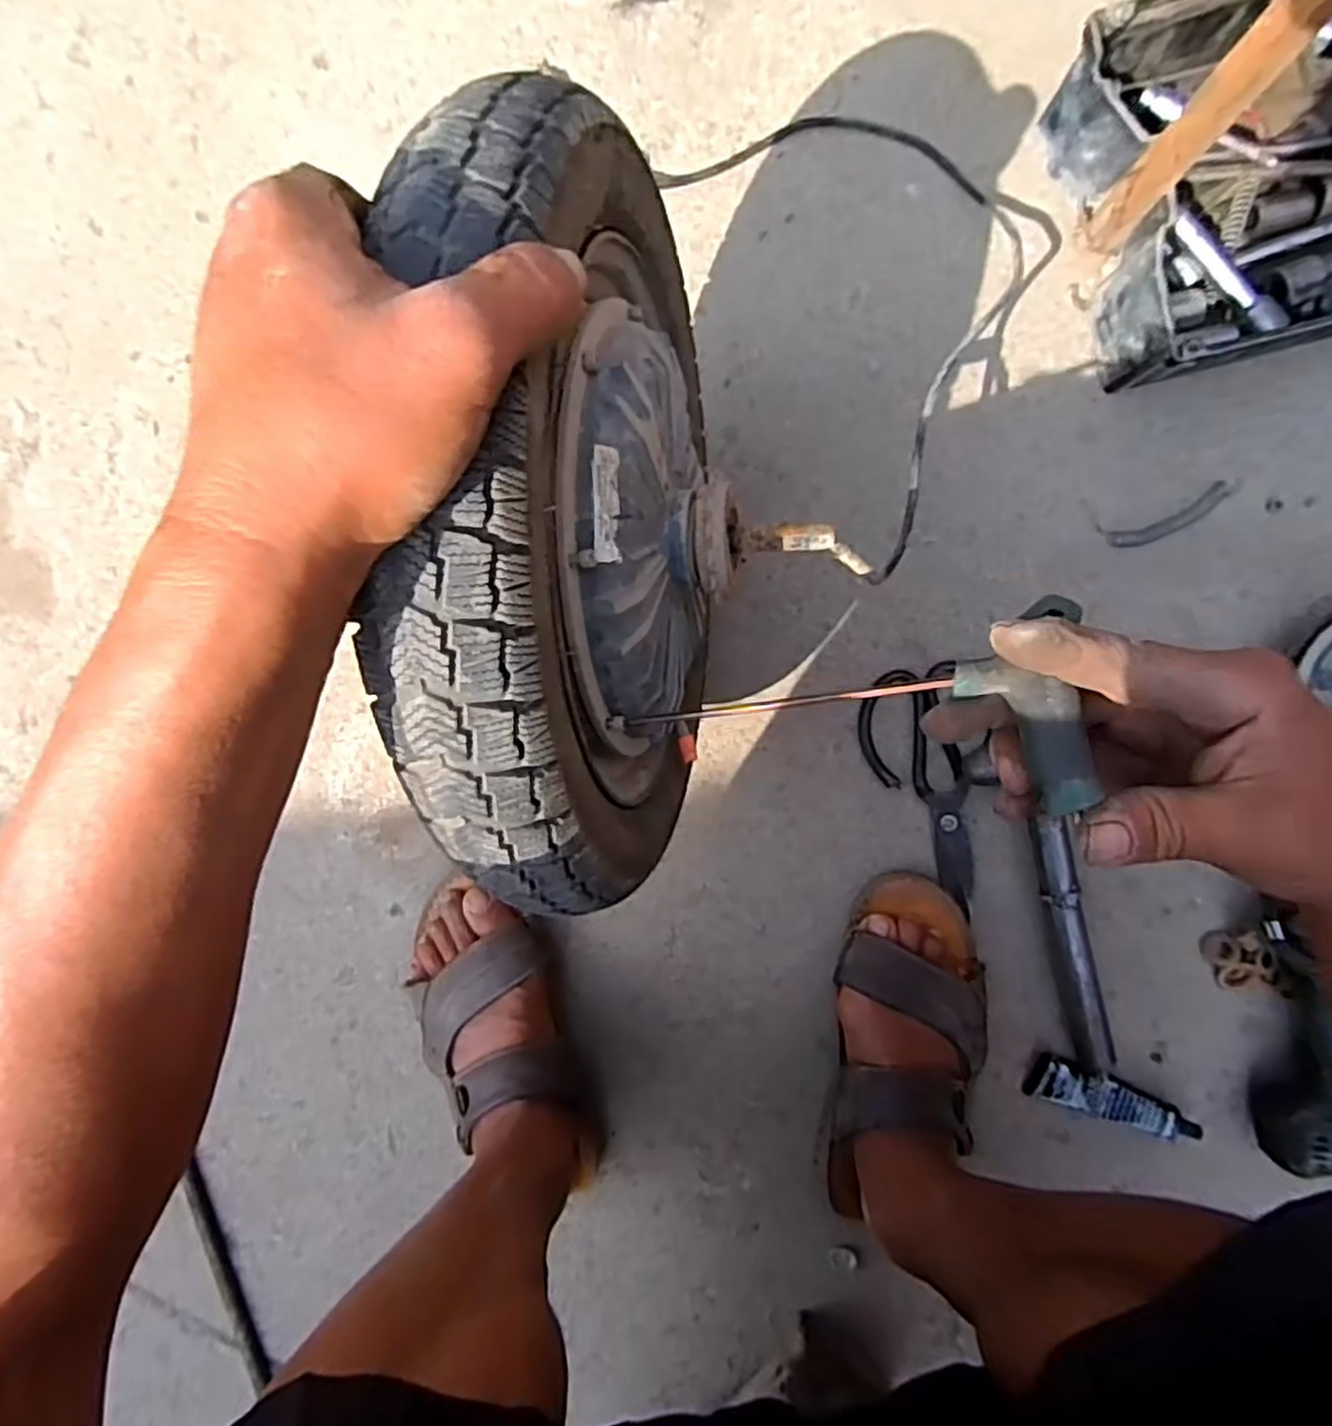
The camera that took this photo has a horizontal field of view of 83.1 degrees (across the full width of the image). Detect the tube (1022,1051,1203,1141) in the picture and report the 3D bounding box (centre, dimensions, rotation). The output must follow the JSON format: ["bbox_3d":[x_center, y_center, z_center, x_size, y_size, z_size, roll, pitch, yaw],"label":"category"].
[{"bbox_3d":[0.330,0.287,0.557,0.113,0.026,0.033,15,94,-1],"label":"tube"}]

